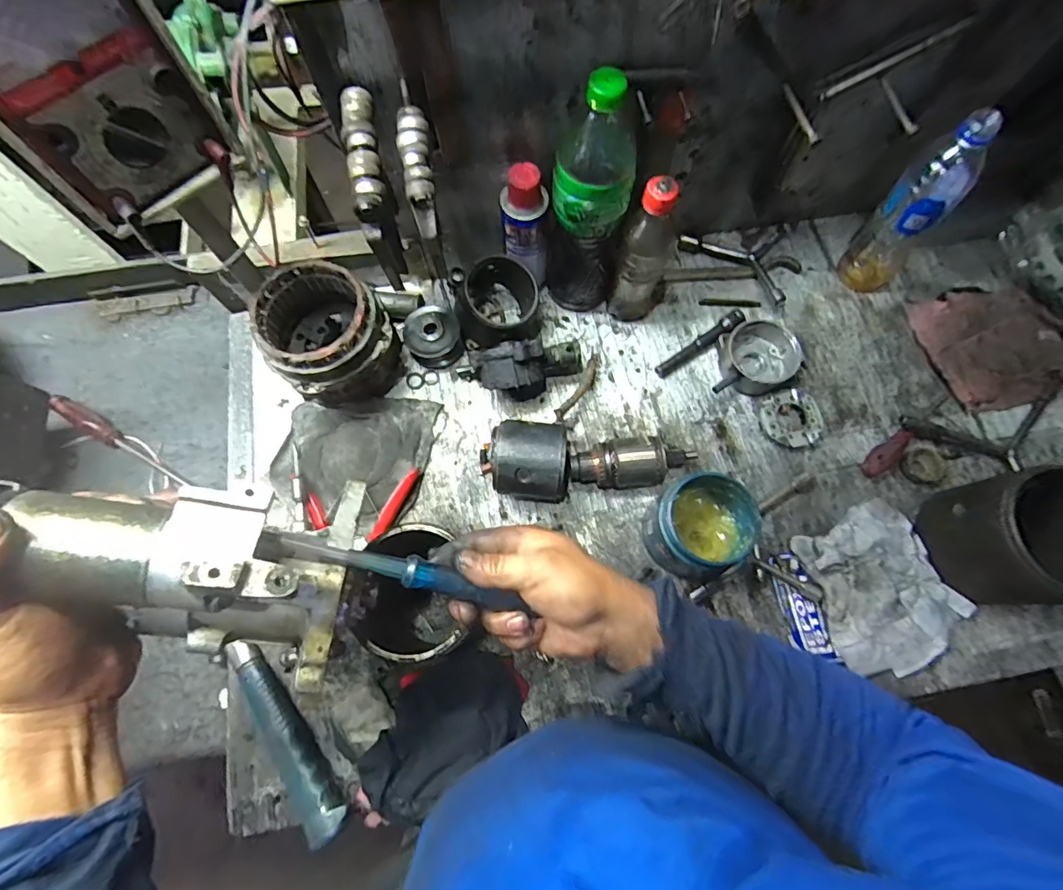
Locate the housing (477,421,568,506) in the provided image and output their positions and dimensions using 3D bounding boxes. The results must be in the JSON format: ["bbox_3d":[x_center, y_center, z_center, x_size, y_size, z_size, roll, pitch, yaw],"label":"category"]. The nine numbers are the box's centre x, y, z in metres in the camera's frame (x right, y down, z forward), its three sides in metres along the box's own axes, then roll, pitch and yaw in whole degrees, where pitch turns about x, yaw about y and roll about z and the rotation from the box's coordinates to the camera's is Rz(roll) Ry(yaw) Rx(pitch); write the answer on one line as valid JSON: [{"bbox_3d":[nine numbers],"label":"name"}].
[{"bbox_3d":[-0.004,0.022,0.529,0.090,0.084,0.080,6,71,1],"label":"housing"}]

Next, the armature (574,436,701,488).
[{"bbox_3d":[0.113,0.022,0.541,0.136,0.054,0.049,-11,72,-4],"label":"armature"}]

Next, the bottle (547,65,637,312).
[{"bbox_3d":[0.058,-0.239,0.505,0.078,0.258,0.066,8,72,2],"label":"bottle"}]

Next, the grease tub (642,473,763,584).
[{"bbox_3d":[0.165,0.082,0.492,0.086,0.096,0.088,0,71,-1],"label":"grease tub"}]

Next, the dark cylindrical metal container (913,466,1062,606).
[{"bbox_3d":[0.474,0.088,0.478,0.119,0.104,0.112,0,71,-1],"label":"dark cylindrical metal container"}]

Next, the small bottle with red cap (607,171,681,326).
[{"bbox_3d":[0.124,-0.208,0.540,0.053,0.190,0.056,23,73,7],"label":"small bottle with red cap"}]

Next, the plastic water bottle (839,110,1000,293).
[{"bbox_3d":[0.426,-0.263,0.547,0.069,0.208,0.078,42,76,12],"label":"plastic water bottle"}]

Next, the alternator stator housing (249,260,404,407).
[{"bbox_3d":[-0.219,-0.117,0.550,0.119,0.122,0.125,0,71,-1],"label":"alternator stator housing"}]

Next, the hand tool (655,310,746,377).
[{"bbox_3d":[0.206,-0.124,0.601,0.127,0.021,0.020,-34,75,-11],"label":"hand tool"}]

